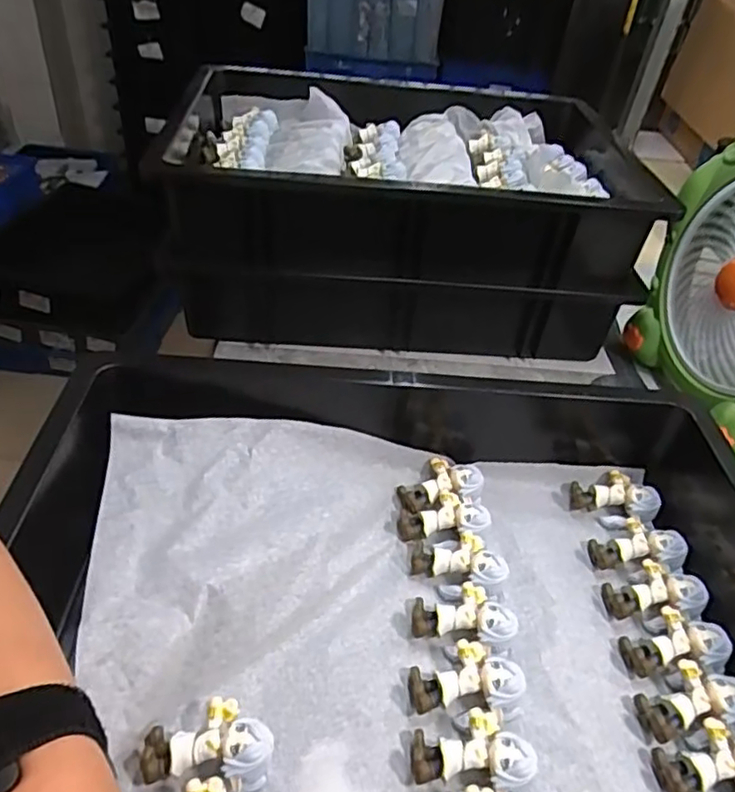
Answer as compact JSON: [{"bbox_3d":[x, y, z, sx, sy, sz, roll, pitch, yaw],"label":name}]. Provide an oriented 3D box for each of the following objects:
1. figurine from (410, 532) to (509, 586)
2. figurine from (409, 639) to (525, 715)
[{"bbox_3d":[0.061,0.108,0.422,0.062,0.019,0.035,1,39,14],"label":"figurine"},{"bbox_3d":[0.054,0.157,0.357,0.060,0.021,0.036,2,40,-6],"label":"figurine"}]

